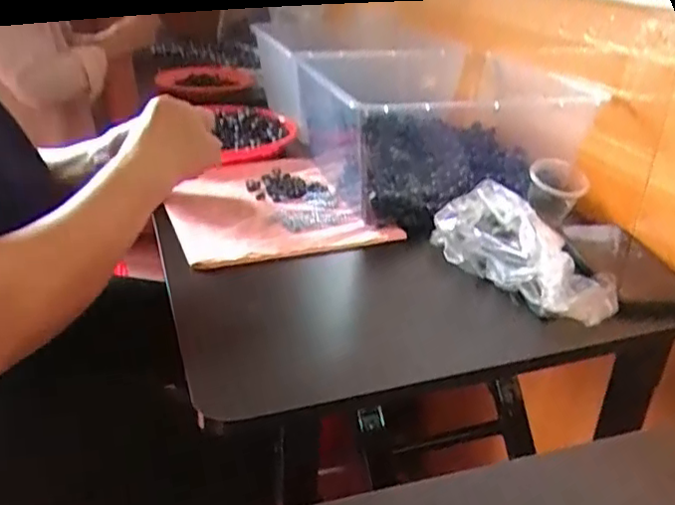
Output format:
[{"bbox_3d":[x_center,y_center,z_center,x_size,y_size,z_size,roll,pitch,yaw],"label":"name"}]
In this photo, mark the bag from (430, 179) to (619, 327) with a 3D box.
[{"bbox_3d":[0.176,0.007,0.614,0.093,0.086,0.189,-15,32,-29],"label":"bag"}]

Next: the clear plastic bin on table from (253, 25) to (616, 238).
[{"bbox_3d":[0.111,-0.206,0.900,0.328,0.140,0.484,-6,28,-14],"label":"clear plastic bin on table"}]

